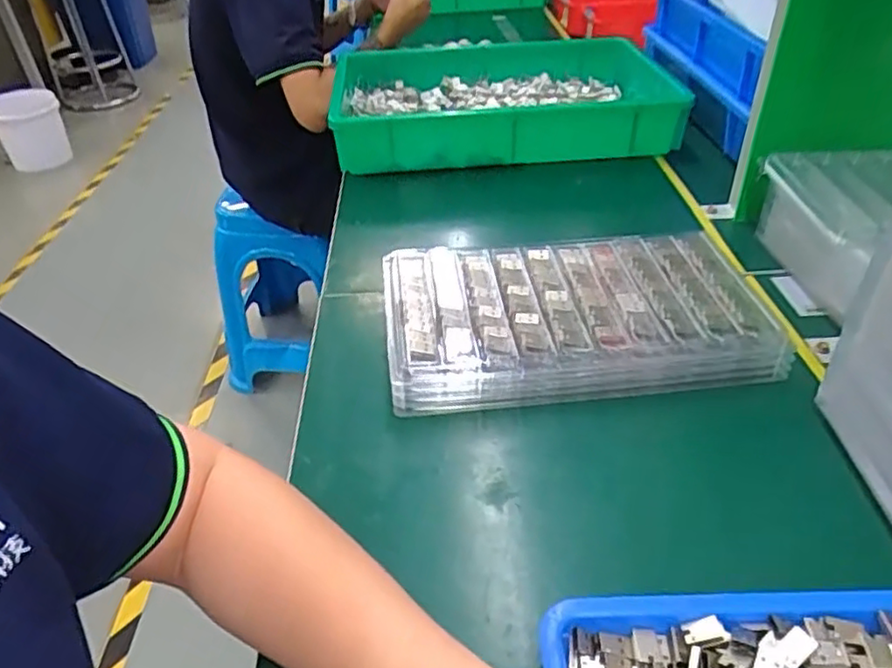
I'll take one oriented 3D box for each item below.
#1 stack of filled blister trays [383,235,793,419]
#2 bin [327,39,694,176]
[{"bbox_3d":[0.100,-0.014,0.547,0.299,0.047,0.168,-2,37,0],"label":"stack of filled blister trays"},{"bbox_3d":[0.073,-0.327,0.928,0.452,0.109,0.341,0,38,4],"label":"bin"}]

